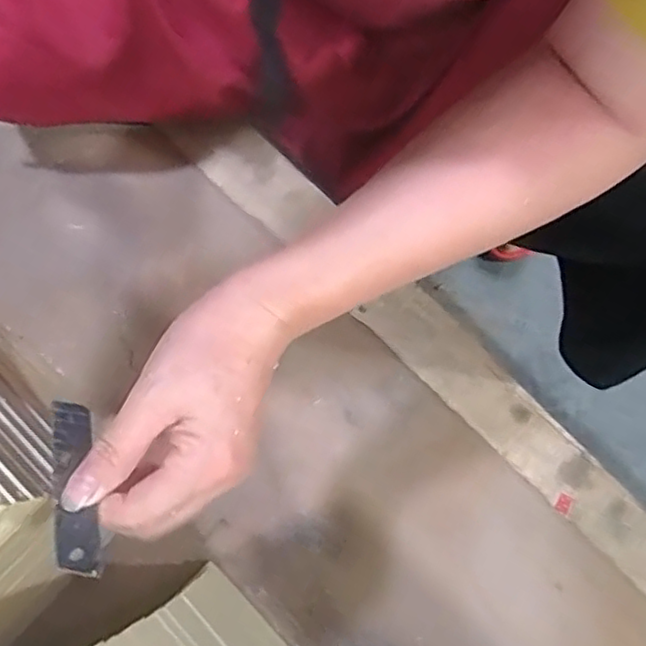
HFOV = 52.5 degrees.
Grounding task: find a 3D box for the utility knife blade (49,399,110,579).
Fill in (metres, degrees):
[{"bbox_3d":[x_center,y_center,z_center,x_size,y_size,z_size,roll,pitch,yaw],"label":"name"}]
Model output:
[{"bbox_3d":[-0.107,0.068,0.284,0.019,0.011,0.096,-24,40,-5],"label":"utility knife blade"}]

